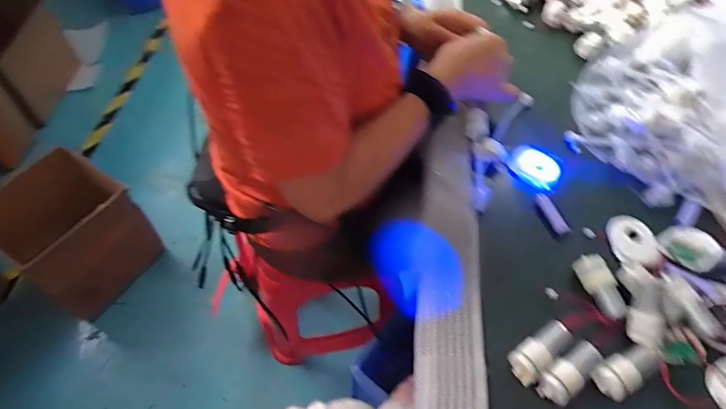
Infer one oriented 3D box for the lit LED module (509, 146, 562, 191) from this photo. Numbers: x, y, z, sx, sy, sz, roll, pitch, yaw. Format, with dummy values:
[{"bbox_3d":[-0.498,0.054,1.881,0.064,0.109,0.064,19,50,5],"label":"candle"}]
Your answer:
[{"bbox_3d":[0.218,-0.049,0.547,0.062,0.011,0.056,26,58,13],"label":"lit LED module"}]

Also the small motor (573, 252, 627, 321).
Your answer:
[{"bbox_3d":[0.244,0.084,0.446,0.024,0.023,0.066,-12,58,-12],"label":"small motor"}]

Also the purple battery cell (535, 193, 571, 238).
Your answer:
[{"bbox_3d":[0.219,0.012,0.506,0.014,0.012,0.057,-14,58,-13],"label":"purple battery cell"}]

